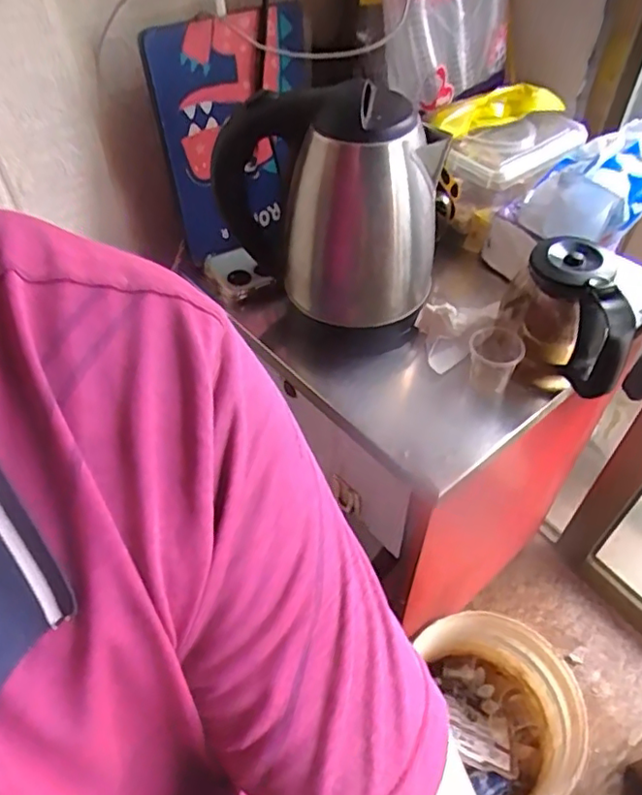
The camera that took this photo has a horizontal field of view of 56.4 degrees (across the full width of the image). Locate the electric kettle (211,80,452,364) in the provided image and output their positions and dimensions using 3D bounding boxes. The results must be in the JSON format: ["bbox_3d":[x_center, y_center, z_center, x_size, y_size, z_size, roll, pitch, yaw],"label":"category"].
[{"bbox_3d":[0.006,-0.189,0.596,0.205,0.199,0.135,34,58,26],"label":"electric kettle"}]

